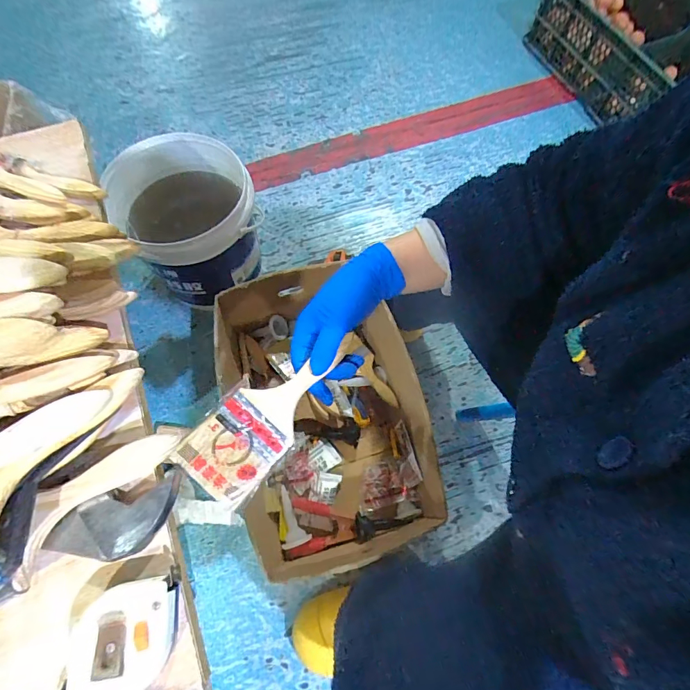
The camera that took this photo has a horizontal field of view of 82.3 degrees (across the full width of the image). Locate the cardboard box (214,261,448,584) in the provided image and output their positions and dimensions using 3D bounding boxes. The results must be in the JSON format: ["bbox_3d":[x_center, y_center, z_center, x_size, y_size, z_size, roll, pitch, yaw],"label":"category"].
[{"bbox_3d":[-0.034,0.112,0.717,0.300,0.203,0.463,-12,69,-6],"label":"cardboard box"}]

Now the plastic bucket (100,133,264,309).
[{"bbox_3d":[-0.312,-0.249,0.824,0.256,0.262,0.300,-40,74,-15],"label":"plastic bucket"}]

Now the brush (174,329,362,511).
[{"bbox_3d":[-0.055,0.050,0.350,0.063,0.015,0.181,41,66,14],"label":"brush"}]

